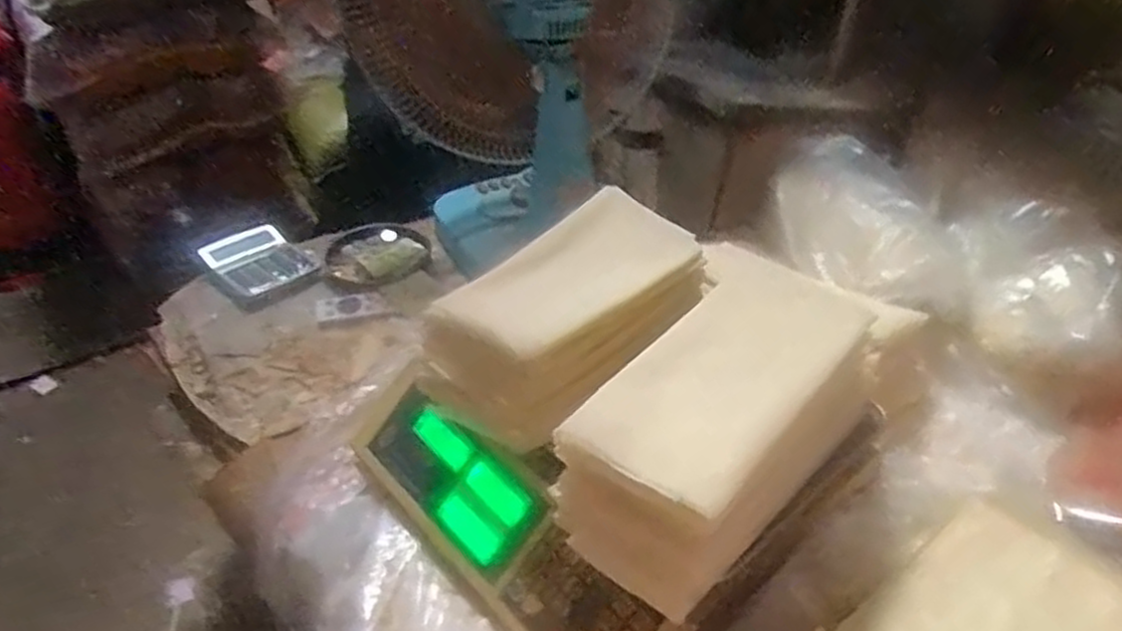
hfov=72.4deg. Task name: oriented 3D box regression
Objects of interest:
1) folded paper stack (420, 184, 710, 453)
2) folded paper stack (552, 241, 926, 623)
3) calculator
[{"bbox_3d":[0.009,-0.010,0.647,0.132,0.072,0.266,26,44,29],"label":"folded paper stack"},{"bbox_3d":[0.124,0.059,0.544,0.133,0.082,0.294,26,44,29],"label":"folded paper stack"},{"bbox_3d":[-0.392,-0.071,0.988,0.110,0.034,0.134,-30,47,-34],"label":"calculator"}]

